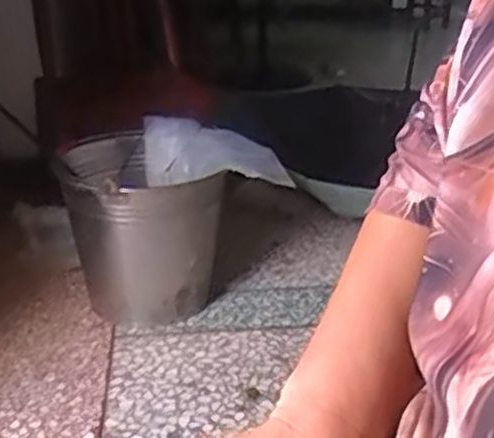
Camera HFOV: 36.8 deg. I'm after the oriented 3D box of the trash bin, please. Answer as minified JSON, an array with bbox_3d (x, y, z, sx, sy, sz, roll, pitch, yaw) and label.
[{"bbox_3d":[-0.201,0.026,1.413,0.255,0.308,0.299,-6,22,-17],"label":"trash bin"}]

